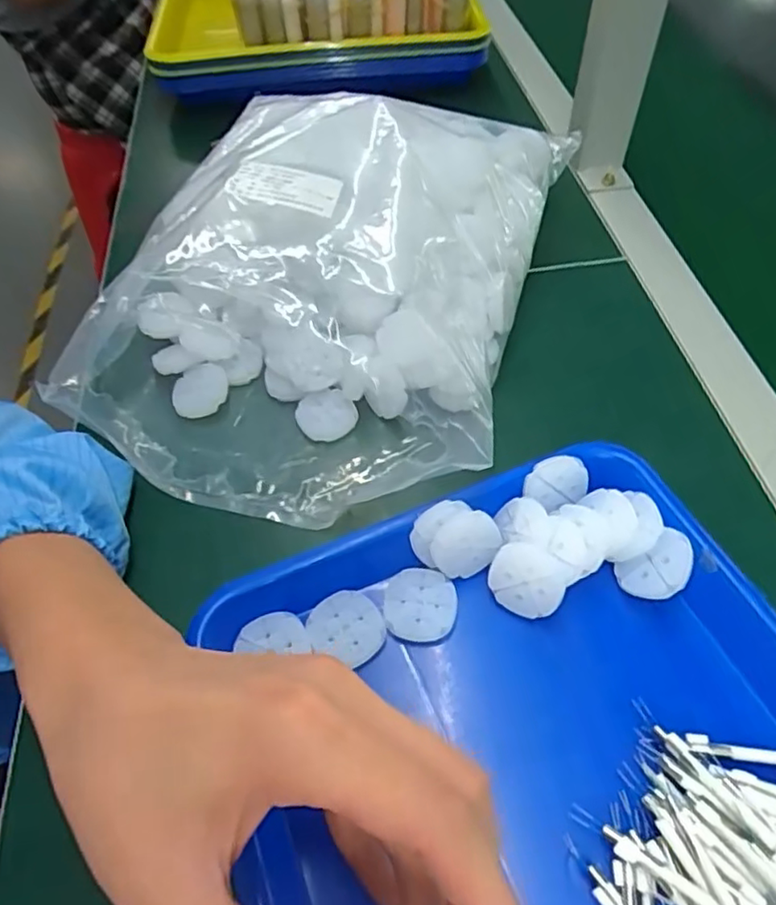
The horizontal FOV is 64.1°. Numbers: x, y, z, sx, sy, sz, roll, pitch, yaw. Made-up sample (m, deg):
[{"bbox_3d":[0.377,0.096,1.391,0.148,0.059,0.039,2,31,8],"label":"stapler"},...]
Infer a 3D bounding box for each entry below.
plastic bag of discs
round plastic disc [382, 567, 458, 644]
[{"bbox_3d":[-0.037,-0.131,0.409,0.245,0.106,0.349,15,57,14],"label":"plastic bag of discs"},{"bbox_3d":[0.016,0.074,0.304,0.035,0.006,0.034,-2,55,2],"label":"round plastic disc"}]

